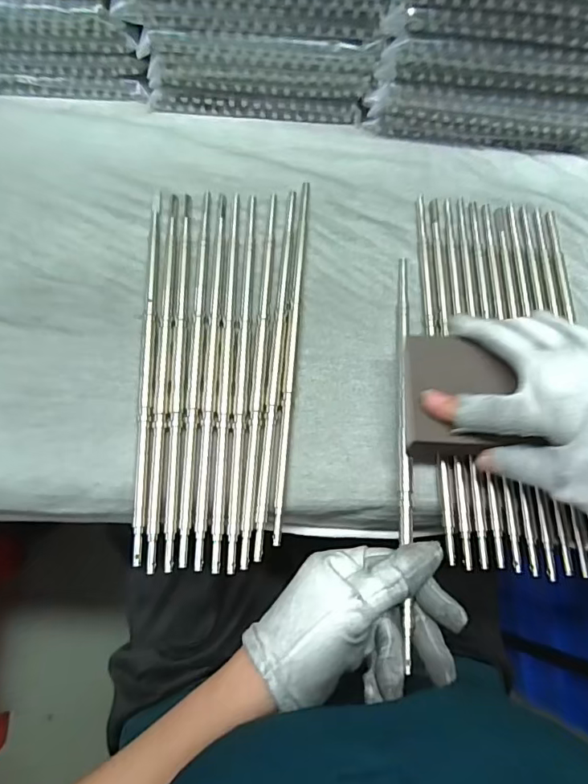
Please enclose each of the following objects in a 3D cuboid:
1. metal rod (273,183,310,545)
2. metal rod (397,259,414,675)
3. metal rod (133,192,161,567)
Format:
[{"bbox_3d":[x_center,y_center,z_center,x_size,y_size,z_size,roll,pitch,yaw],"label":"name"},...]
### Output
[{"bbox_3d":[-0.001,-0.035,0.325,0.007,0.006,0.261,5,71,-1],"label":"metal rod"},{"bbox_3d":[0.069,0.020,0.300,0.008,0.010,0.256,5,65,-1],"label":"metal rod"},{"bbox_3d":[-0.097,-0.025,0.317,0.007,0.004,0.259,-2,71,-3],"label":"metal rod"}]

